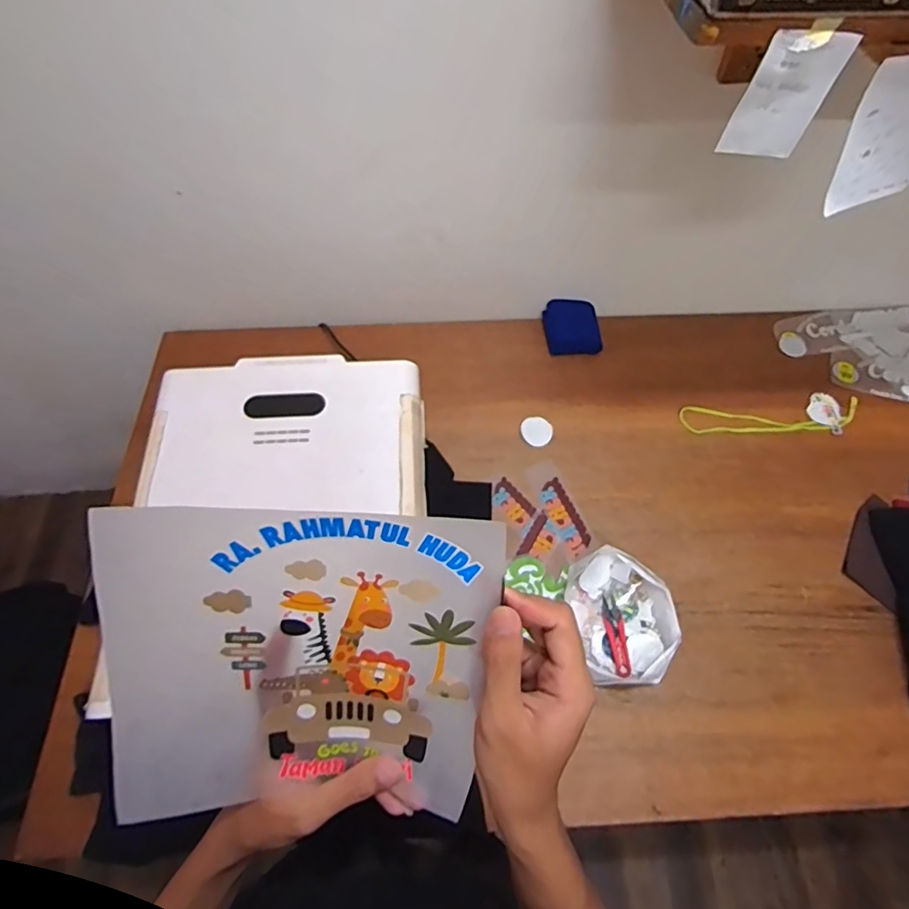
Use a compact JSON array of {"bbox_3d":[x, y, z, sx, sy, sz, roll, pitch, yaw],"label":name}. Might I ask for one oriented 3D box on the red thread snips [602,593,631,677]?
[{"bbox_3d":[0.247,0.277,0.828,0.026,0.007,0.115,-4,60,-2],"label":"red thread snips"}]

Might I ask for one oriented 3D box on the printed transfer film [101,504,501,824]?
[{"bbox_3d":[-0.084,0.119,0.299,0.202,0.183,0.026,4,21,-7],"label":"printed transfer film"}]

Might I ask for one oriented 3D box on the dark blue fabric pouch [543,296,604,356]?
[{"bbox_3d":[0.245,-0.266,1.134,0.109,0.051,0.113,-3,60,-1],"label":"dark blue fabric pouch"}]

